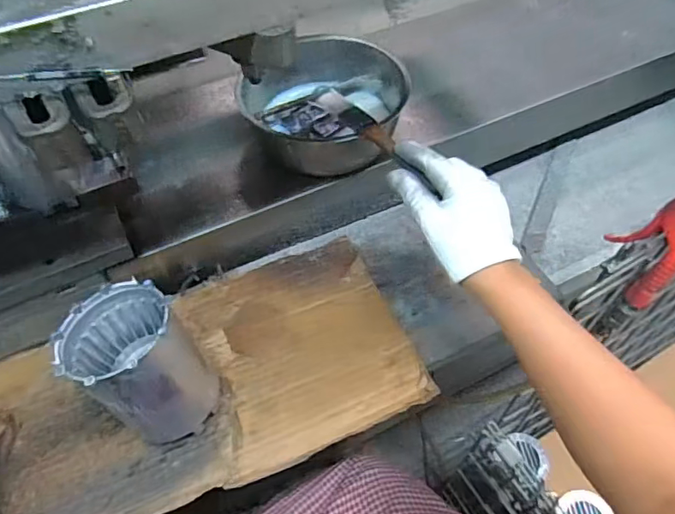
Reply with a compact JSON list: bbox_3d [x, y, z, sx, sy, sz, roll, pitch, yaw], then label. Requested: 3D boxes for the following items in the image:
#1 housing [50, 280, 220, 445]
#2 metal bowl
[{"bbox_3d":[-0.170,0.094,0.455,0.117,0.118,0.099,21,57,15],"label":"housing"},{"bbox_3d":[-0.007,-0.173,0.596,0.154,0.076,0.164,-1,54,1],"label":"metal bowl"}]

